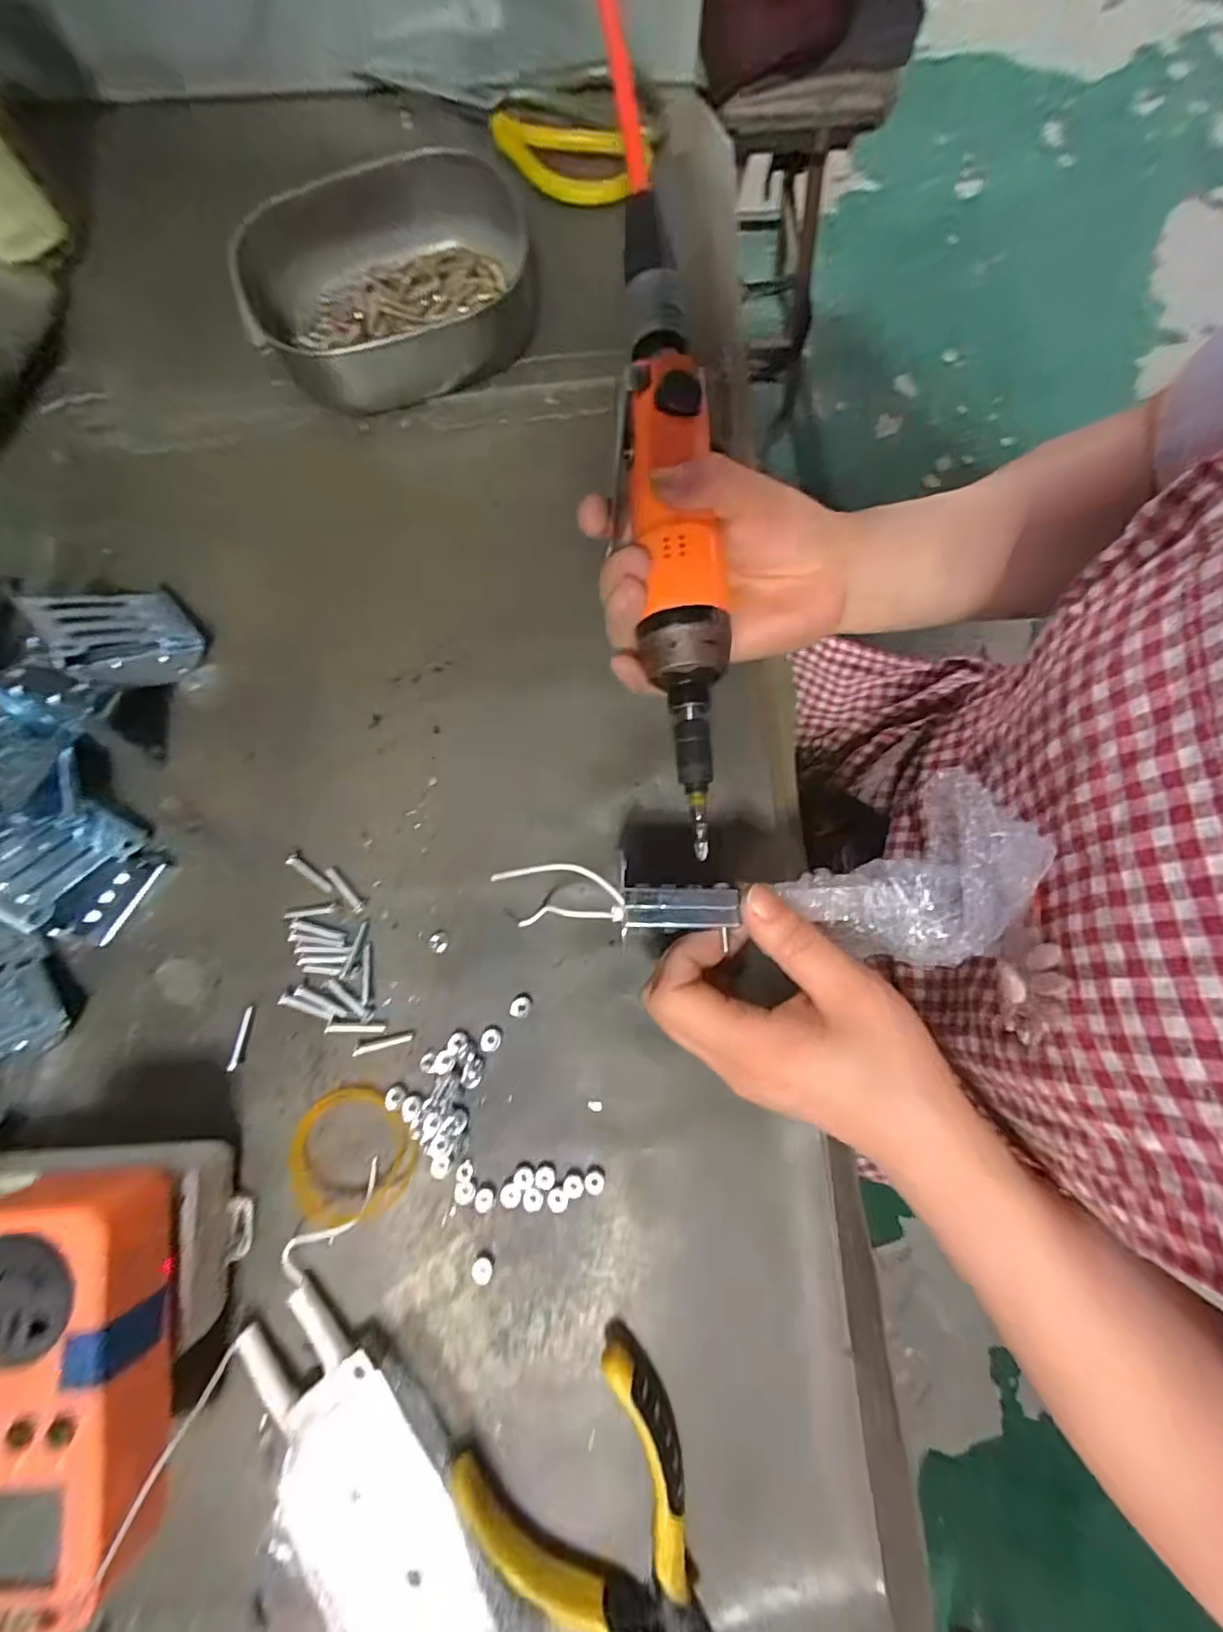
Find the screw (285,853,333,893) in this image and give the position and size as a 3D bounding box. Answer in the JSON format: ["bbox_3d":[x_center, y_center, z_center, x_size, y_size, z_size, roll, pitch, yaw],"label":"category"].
[{"bbox_3d":[-0.151,0.028,0.280,0.030,0.005,0.006,35,82,7],"label":"screw"}]

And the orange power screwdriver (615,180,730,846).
[{"bbox_3d":[0.024,-0.127,0.242,0.036,0.033,0.274,-5,86,0],"label":"orange power screwdriver"}]

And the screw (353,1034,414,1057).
[{"bbox_3d":[-0.109,0.108,0.266,0.027,0.004,0.005,-15,80,-2],"label":"screw"}]

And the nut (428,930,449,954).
[{"bbox_3d":[-0.084,0.061,0.273,0.010,0.004,0.011,0,80,1],"label":"nut"}]

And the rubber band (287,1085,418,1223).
[{"bbox_3d":[-0.121,0.154,0.255,0.057,0.010,0.053,-9,80,-1],"label":"rubber band"}]

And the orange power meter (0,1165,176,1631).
[{"bbox_3d":[-0.199,0.199,0.198,0.063,0.035,0.125,-5,80,0],"label":"orange power meter"}]

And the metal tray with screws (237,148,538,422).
[{"bbox_3d":[-0.125,-0.305,0.325,0.166,0.044,0.122,-20,80,-3],"label":"metal tray with screws"}]

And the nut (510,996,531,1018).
[{"bbox_3d":[-0.043,0.091,0.267,0.009,0.004,0.010,20,81,4],"label":"nut"}]

